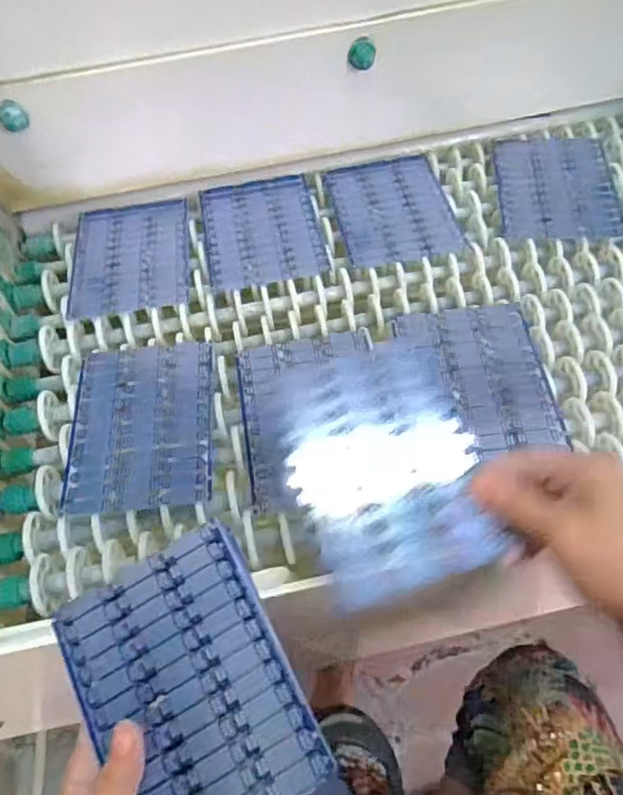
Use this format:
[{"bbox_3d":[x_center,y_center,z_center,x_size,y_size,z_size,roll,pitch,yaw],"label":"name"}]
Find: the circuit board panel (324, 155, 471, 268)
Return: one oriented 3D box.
[{"bbox_3d":[0.076,-0.180,0.574,0.104,0.004,0.138,-13,57,-4],"label":"circuit board panel"}]

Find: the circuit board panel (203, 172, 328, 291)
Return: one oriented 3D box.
[{"bbox_3d":[-0.047,-0.159,0.568,0.102,0.006,0.133,-11,57,-3],"label":"circuit board panel"}]

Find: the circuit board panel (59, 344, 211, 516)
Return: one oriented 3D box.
[{"bbox_3d":[-0.130,0.017,0.467,0.106,0.008,0.142,-6,57,1],"label":"circuit board panel"}]

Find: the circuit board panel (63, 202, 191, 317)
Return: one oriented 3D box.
[{"bbox_3d":[-0.168,-0.134,0.566,0.104,0.009,0.136,-7,56,0],"label":"circuit board panel"}]

